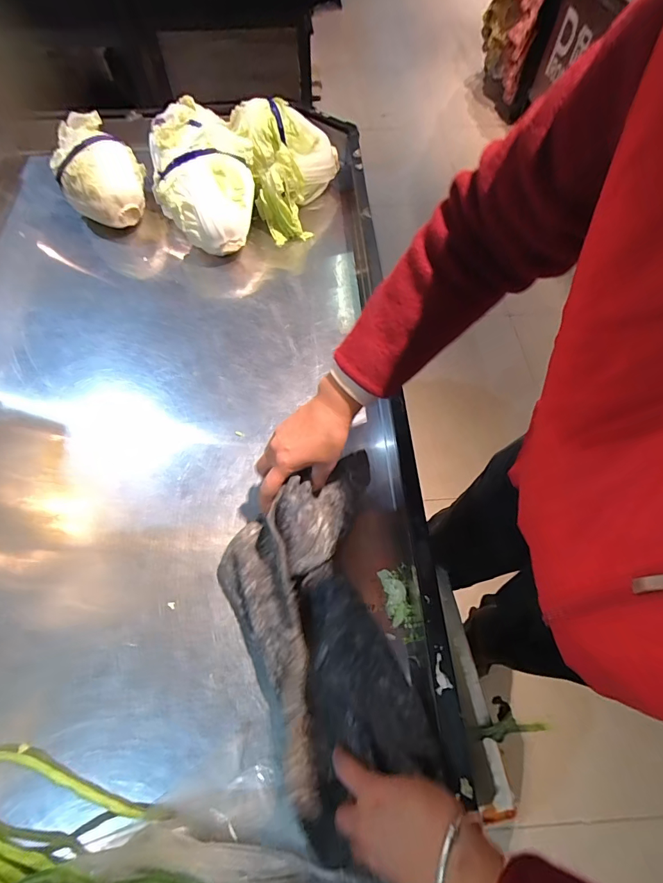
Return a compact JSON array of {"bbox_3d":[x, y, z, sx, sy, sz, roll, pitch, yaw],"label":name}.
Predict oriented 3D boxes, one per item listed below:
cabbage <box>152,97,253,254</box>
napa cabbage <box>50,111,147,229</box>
[{"bbox_3d":[-0.241,-0.503,0.746,0.171,0.125,0.312,-17,62,-8],"label":"cabbage"},{"bbox_3d":[-0.430,-0.495,0.763,0.151,0.163,0.141,-26,64,-13],"label":"napa cabbage"}]

